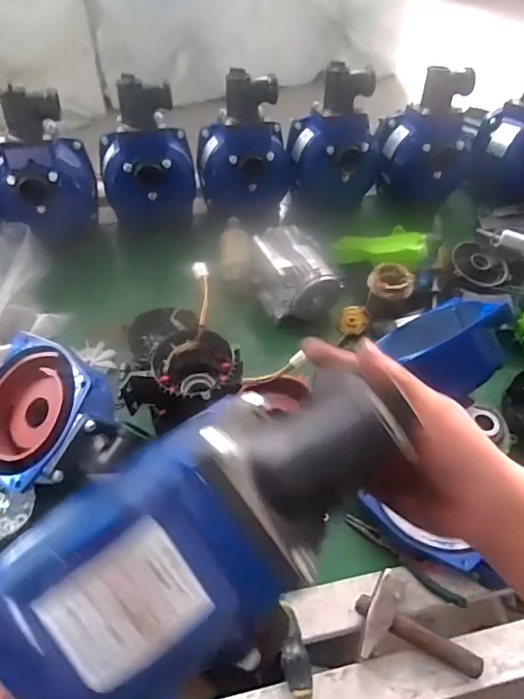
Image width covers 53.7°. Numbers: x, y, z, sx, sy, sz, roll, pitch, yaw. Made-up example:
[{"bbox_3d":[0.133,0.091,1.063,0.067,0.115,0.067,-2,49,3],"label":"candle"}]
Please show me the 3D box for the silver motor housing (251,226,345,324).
[{"bbox_3d":[0.065,-0.154,1.043,0.135,0.124,0.170,-21,57,-17],"label":"silver motor housing"}]

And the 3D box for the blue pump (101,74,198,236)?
[{"bbox_3d":[-0.242,-0.382,1.095,0.198,0.308,0.113,-8,54,-8],"label":"blue pump"}]

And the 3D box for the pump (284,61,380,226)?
[{"bbox_3d":[0.162,-0.431,1.139,0.202,0.270,0.191,2,53,-1],"label":"pump"}]

